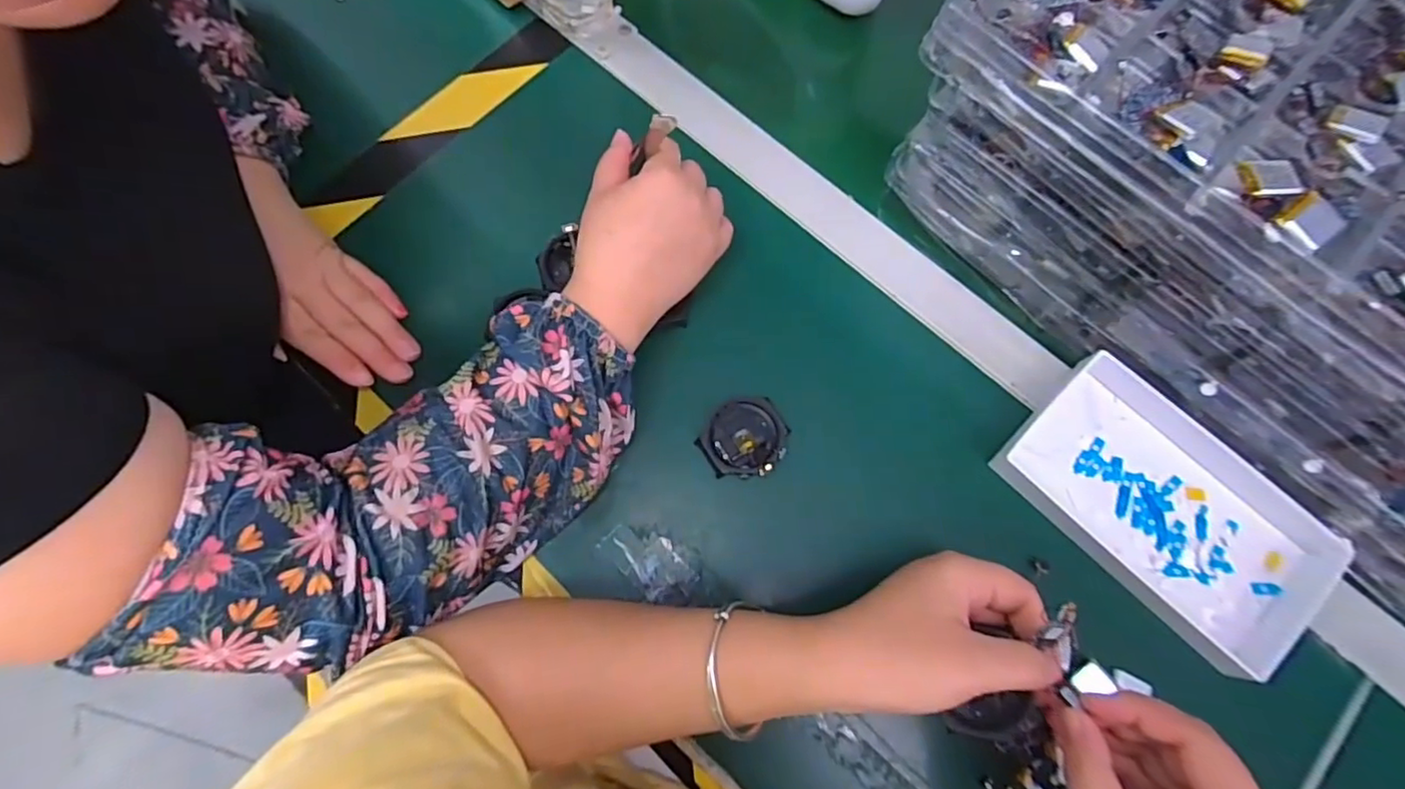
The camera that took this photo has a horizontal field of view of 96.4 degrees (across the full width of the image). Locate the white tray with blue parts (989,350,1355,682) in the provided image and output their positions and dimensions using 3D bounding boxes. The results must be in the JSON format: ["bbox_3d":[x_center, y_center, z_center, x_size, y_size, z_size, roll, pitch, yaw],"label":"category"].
[{"bbox_3d":[0.281,0.072,0.375,0.188,0.032,0.103,43,76,10],"label":"white tray with blue parts"}]

